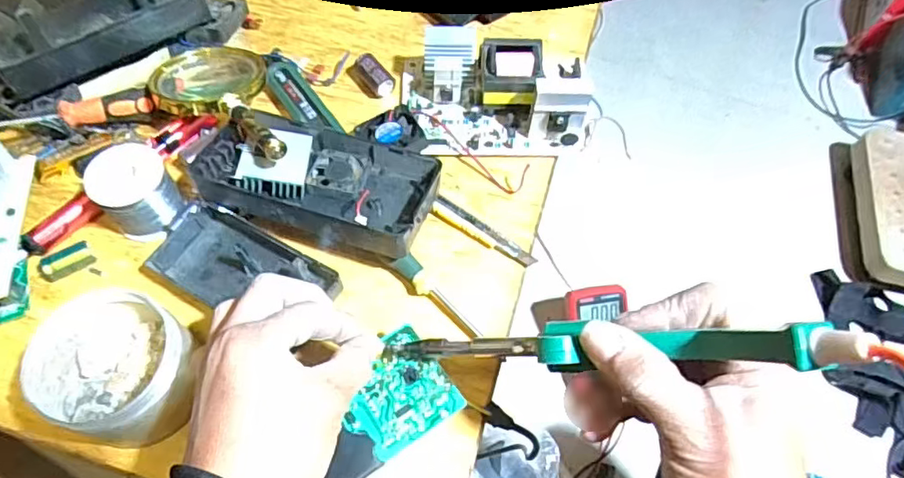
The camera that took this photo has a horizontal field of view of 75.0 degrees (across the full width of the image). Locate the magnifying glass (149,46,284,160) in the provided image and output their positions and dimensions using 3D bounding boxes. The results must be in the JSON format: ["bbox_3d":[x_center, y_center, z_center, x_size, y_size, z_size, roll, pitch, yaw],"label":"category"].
[{"bbox_3d":[-0.172,-0.105,0.460,0.089,0.027,0.171,-34,52,-18],"label":"magnifying glass"}]

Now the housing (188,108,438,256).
[{"bbox_3d":[-0.100,-0.046,0.439,0.175,0.029,0.087,17,61,9],"label":"housing"}]

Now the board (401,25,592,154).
[{"bbox_3d":[0.038,-0.127,0.497,0.161,0.052,0.106,1,60,0],"label":"board"}]

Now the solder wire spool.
[{"bbox_3d":[-0.233,-0.033,0.439,0.051,0.054,0.054,0,60,0],"label":"solder wire spool"}]

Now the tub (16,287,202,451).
[{"bbox_3d":[-0.203,0.079,0.368,0.088,0.056,0.090,18,62,10],"label":"tub"}]

